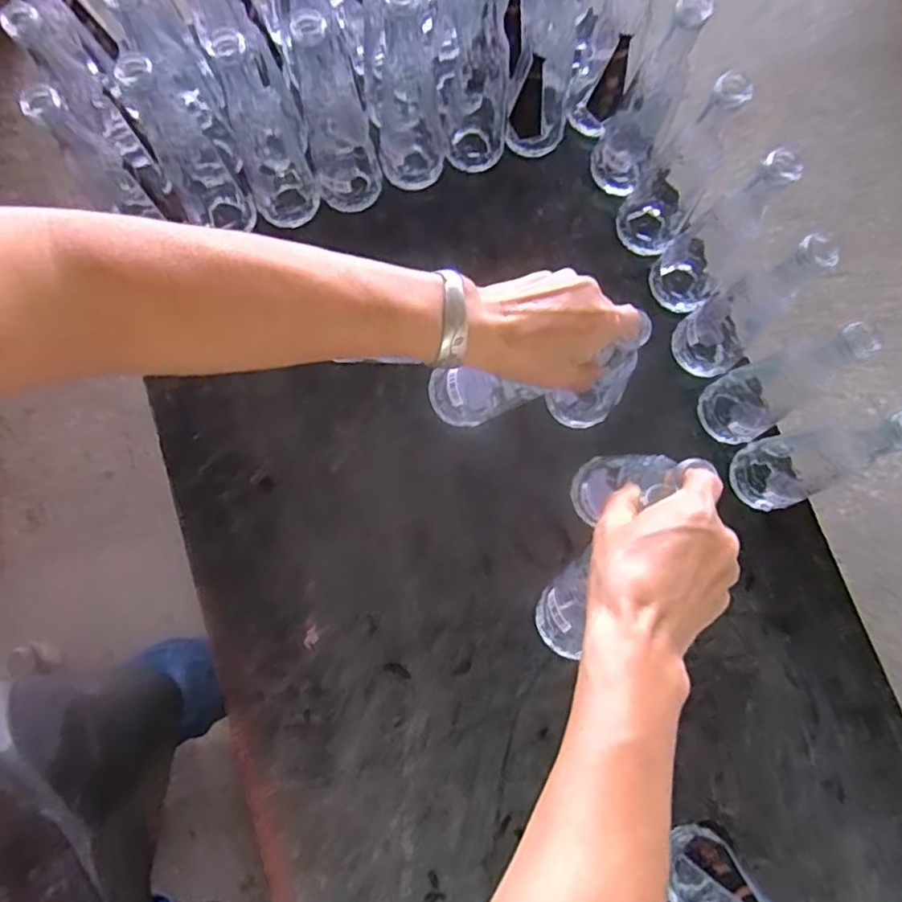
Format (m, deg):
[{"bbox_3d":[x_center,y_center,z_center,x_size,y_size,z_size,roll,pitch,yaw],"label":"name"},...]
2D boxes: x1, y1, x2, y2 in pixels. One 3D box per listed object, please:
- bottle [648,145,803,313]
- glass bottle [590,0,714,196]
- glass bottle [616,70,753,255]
[{"bbox_3d":[0.245,-0.198,0.570,0.064,0.217,0.060,0,80,0],"label":"bottle"},{"bbox_3d":[0.183,-0.327,0.591,0.056,0.205,0.050,18,80,3],"label":"glass bottle"},{"bbox_3d":[0.215,-0.264,0.583,0.062,0.214,0.057,0,80,0],"label":"glass bottle"}]

